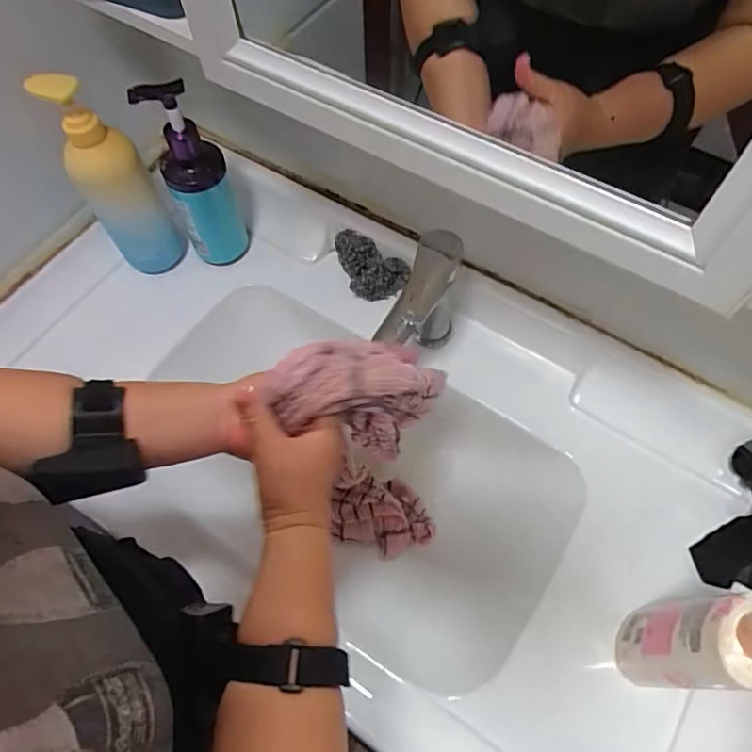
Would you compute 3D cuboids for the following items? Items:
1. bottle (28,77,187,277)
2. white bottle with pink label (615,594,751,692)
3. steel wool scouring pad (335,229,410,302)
[{"bbox_3d":[-0.289,-0.214,0.620,0.075,0.240,0.061,-34,68,-15],"label":"bottle"},{"bbox_3d":[0.255,0.214,0.438,0.066,0.200,0.062,2,64,2],"label":"white bottle with pink label"},{"bbox_3d":[-0.010,-0.131,0.692,0.094,0.068,0.030,38,34,20],"label":"steel wool scouring pad"}]

